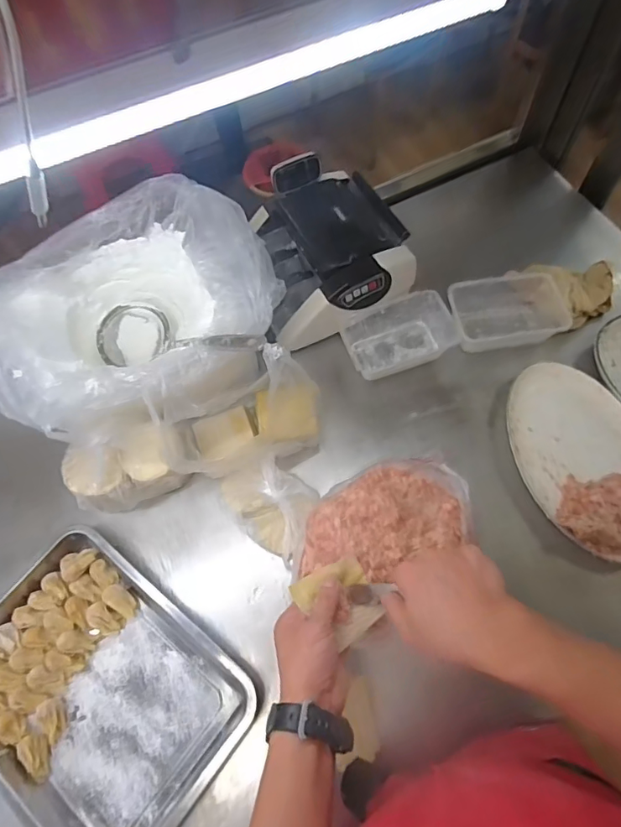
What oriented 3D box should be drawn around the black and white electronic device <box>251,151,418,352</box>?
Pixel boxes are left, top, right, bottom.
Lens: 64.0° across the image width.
[{"bbox_3d":[0.022,-0.258,0.778,0.226,0.133,0.239,-22,66,-7],"label":"black and white electronic device"}]

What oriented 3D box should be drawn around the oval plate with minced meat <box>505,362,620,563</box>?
[{"bbox_3d":[0.383,0.057,0.689,0.183,0.046,0.290,-10,65,-2],"label":"oval plate with minced meat"}]

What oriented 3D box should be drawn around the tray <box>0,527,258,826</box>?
[{"bbox_3d":[-0.260,0.328,0.600,0.346,0.039,0.250,36,72,17],"label":"tray"}]

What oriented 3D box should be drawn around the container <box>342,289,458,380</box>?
[{"bbox_3d":[0.139,-0.120,0.789,0.160,0.060,0.103,-23,66,-8],"label":"container"}]

